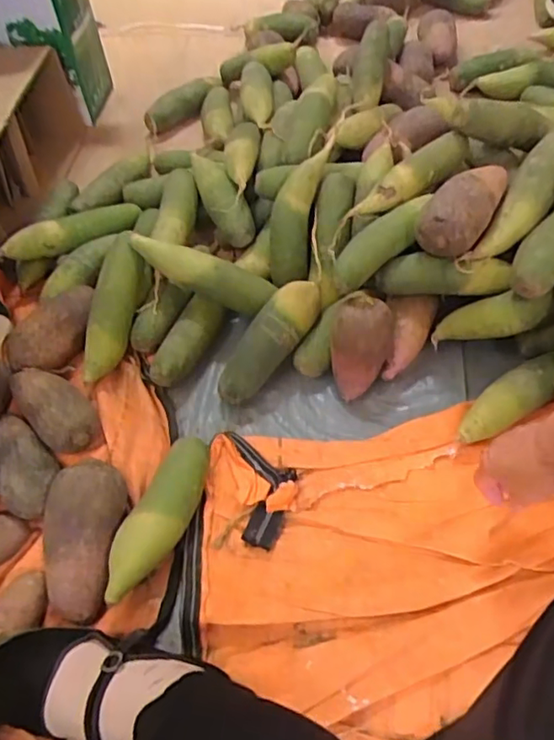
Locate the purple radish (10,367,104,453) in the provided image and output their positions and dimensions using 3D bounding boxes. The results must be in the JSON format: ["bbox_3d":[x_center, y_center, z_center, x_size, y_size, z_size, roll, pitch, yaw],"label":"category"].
[{"bbox_3d":[-0.275,0.048,0.721,0.074,0.066,0.127,-39,62,-20],"label":"purple radish"}]

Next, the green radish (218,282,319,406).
[{"bbox_3d":[-0.010,-0.038,0.739,0.051,0.047,0.187,36,87,25],"label":"green radish"}]

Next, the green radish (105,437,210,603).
[{"bbox_3d":[-0.126,0.164,0.638,0.054,0.060,0.194,19,60,17],"label":"green radish"}]

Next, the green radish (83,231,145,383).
[{"bbox_3d":[-0.224,-0.084,0.786,0.051,0.049,0.203,13,87,13],"label":"green radish"}]

